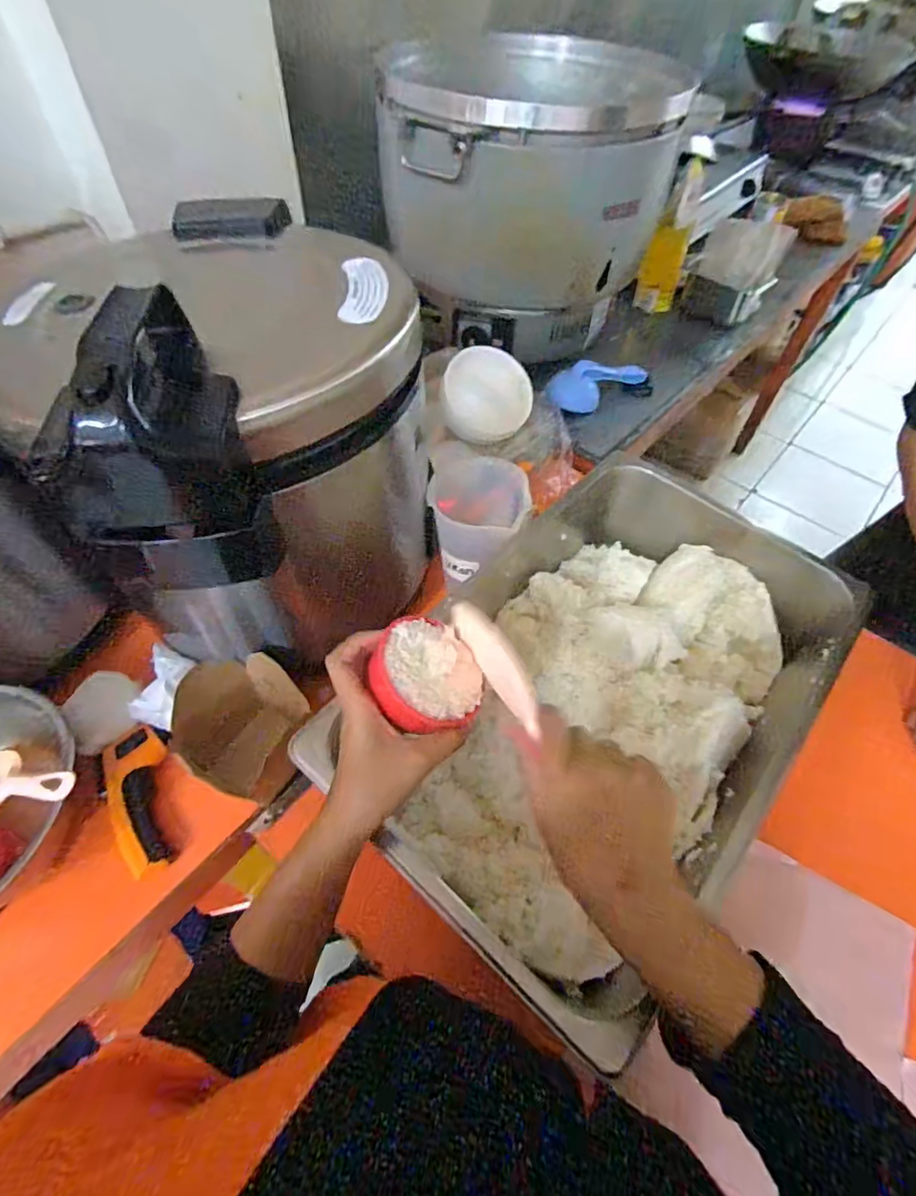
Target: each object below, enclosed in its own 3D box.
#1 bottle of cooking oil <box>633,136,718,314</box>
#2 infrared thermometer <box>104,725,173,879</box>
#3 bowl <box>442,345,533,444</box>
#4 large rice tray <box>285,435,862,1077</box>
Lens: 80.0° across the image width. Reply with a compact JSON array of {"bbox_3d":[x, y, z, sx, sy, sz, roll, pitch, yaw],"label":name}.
[{"bbox_3d":[0.429,-0.731,1.089,0.080,0.270,0.086,16,55,9],"label":"bottle of cooking oil"},{"bbox_3d":[-0.322,0.201,0.555,0.059,0.034,0.138,-13,56,-11],"label":"infrared thermometer"},{"bbox_3d":[0.035,-0.284,0.786,0.125,0.060,0.125,-1,94,-14],"label":"bowl"},{"bbox_3d":[0.148,0.085,0.571,0.327,0.120,0.490,38,62,23],"label":"large rice tray"}]

